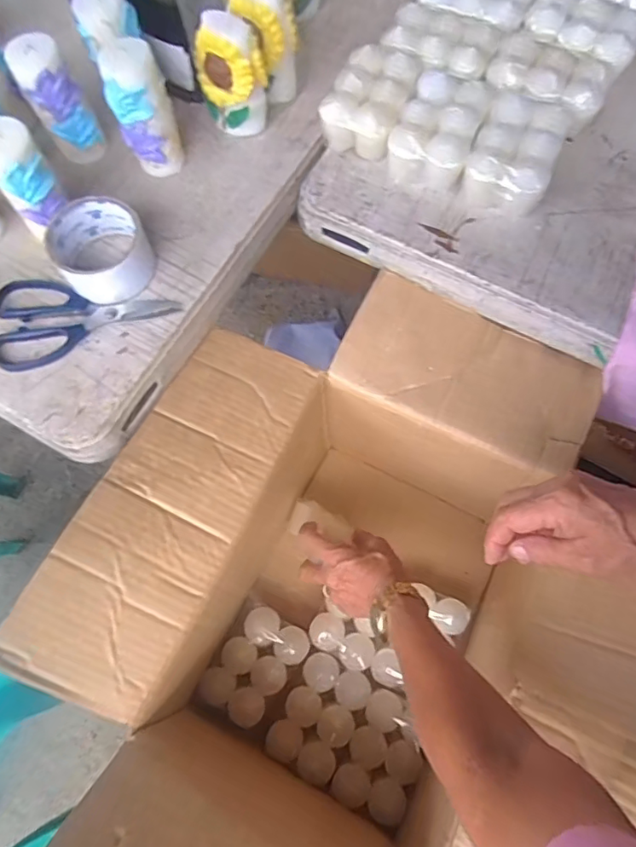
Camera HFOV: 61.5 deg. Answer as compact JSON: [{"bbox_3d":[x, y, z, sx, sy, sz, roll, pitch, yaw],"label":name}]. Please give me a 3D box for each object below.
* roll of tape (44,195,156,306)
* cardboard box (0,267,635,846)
[{"bbox_3d":[-0.202,-0.162,0.502,0.083,0.044,0.091,-1,70,3],"label":"roll of tape"},{"bbox_3d":[0.028,0.146,0.513,0.439,0.305,0.551,21,72,10],"label":"cardboard box"}]

